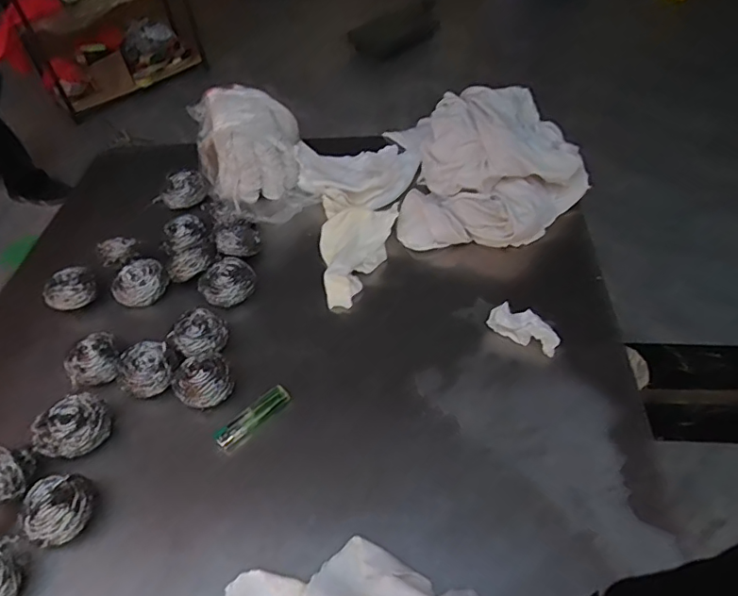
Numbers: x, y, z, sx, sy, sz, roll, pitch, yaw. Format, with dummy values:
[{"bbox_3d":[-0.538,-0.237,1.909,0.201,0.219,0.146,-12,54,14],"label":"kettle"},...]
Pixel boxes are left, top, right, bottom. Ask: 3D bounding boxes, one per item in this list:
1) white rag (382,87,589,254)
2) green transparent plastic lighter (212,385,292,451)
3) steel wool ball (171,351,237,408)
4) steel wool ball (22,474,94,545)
[{"bbox_3d":[0.179,-0.202,0.783,0.282,0.107,0.303,1,49,4],"label":"white rag"},{"bbox_3d":[-0.122,0.123,0.567,0.085,0.009,0.024,-35,56,-24],"label":"green transparent plastic lighter"},{"bbox_3d":[-0.180,0.087,0.588,0.060,0.031,0.063,-2,49,2],"label":"steel wool ball"},{"bbox_3d":[-0.280,0.198,0.498,0.054,0.036,0.057,-2,49,2],"label":"steel wool ball"}]

